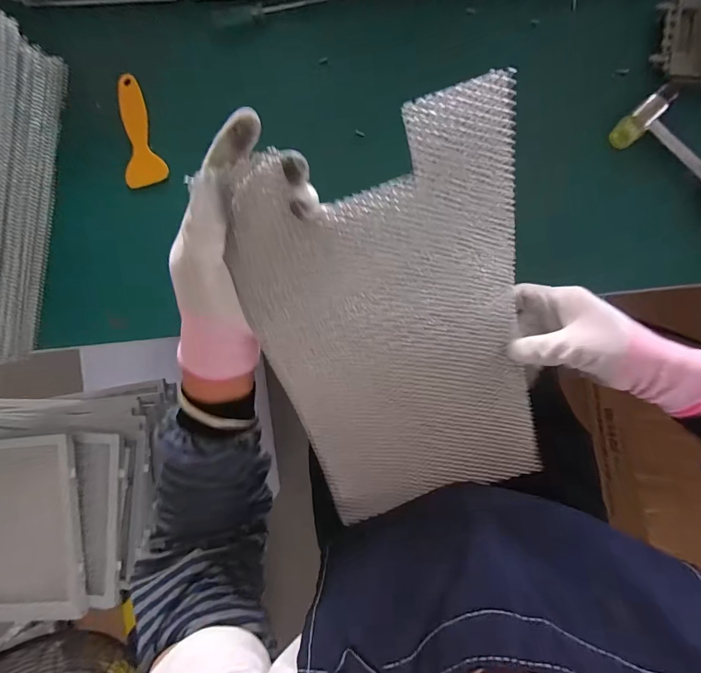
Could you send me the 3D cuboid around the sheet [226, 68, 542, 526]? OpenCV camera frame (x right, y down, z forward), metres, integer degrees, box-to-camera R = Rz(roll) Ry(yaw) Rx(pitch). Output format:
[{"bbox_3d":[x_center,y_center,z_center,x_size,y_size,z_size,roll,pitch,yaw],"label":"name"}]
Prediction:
[{"bbox_3d":[0.040,0.013,0.292,0.193,0.029,0.318,-17,121,4],"label":"sheet"}]

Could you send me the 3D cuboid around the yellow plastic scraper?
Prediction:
[{"bbox_3d":[-0.229,-0.227,0.404,0.043,0.005,0.122,-7,87,5],"label":"yellow plastic scraper"}]

